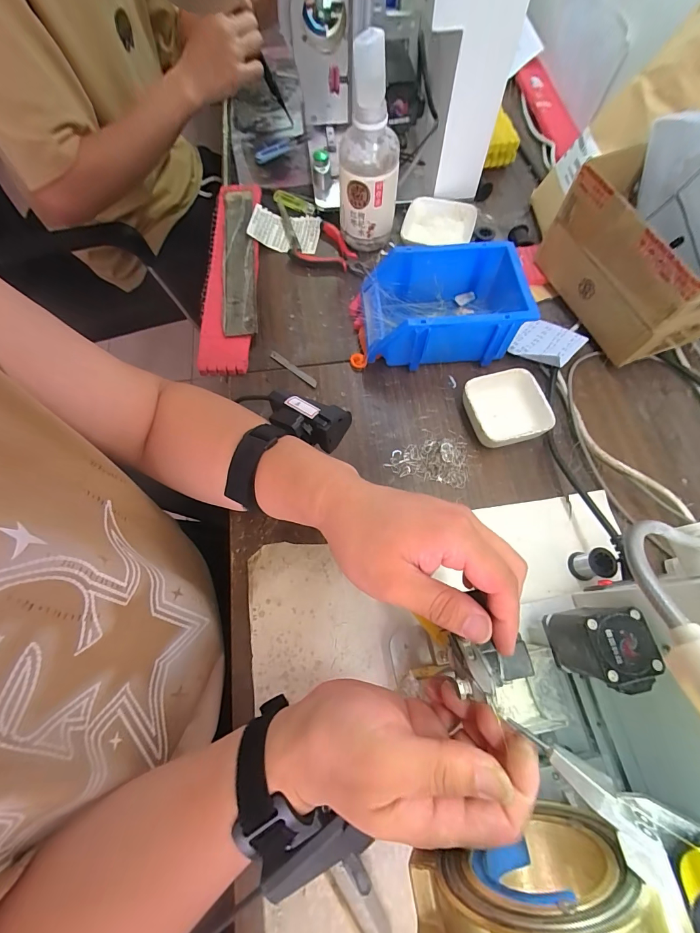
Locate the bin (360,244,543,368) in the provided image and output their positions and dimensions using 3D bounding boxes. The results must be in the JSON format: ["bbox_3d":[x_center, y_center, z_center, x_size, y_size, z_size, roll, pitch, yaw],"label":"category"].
[{"bbox_3d":[0.117,-0.192,0.441,0.194,0.072,0.125,-2,66,0],"label":"bin"}]

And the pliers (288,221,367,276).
[{"bbox_3d":[-0.026,-0.307,0.536,0.112,0.020,0.078,41,73,17],"label":"pliers"}]

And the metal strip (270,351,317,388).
[{"bbox_3d":[-0.071,-0.123,0.462,0.078,0.004,0.009,37,85,16],"label":"metal strip"}]

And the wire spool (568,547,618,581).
[{"bbox_3d":[0.231,0.094,0.350,0.024,0.034,0.027,-11,67,-4],"label":"wire spool"}]

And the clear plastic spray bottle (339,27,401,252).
[{"bbox_3d":[0.024,-0.389,0.468,0.076,0.203,0.078,5,67,3],"label":"clear plastic spray bottle"}]

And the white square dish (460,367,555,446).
[{"bbox_3d":[0.177,-0.064,0.421,0.086,0.031,0.086,-14,67,-5],"label":"white square dish"}]

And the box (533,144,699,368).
[{"bbox_3d":[0.336,-0.237,0.437,0.114,0.137,0.207,-22,68,-8],"label":"box"}]

